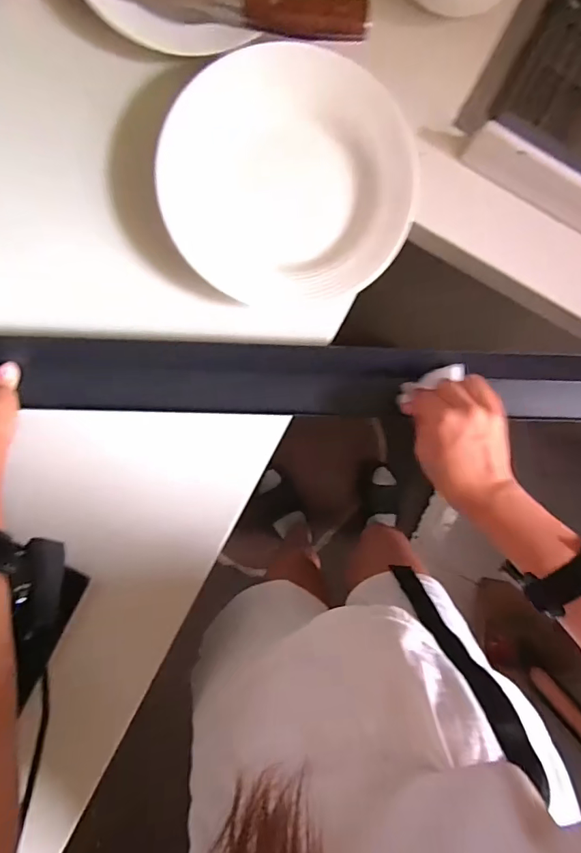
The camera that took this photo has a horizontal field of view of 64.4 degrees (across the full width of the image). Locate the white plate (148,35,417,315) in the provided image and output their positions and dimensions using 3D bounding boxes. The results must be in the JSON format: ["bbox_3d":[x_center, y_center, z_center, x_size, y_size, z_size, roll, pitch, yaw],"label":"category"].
[{"bbox_3d":[-0.002,-0.219,0.417,0.216,0.033,0.209,0,93,-4],"label":"white plate"}]

